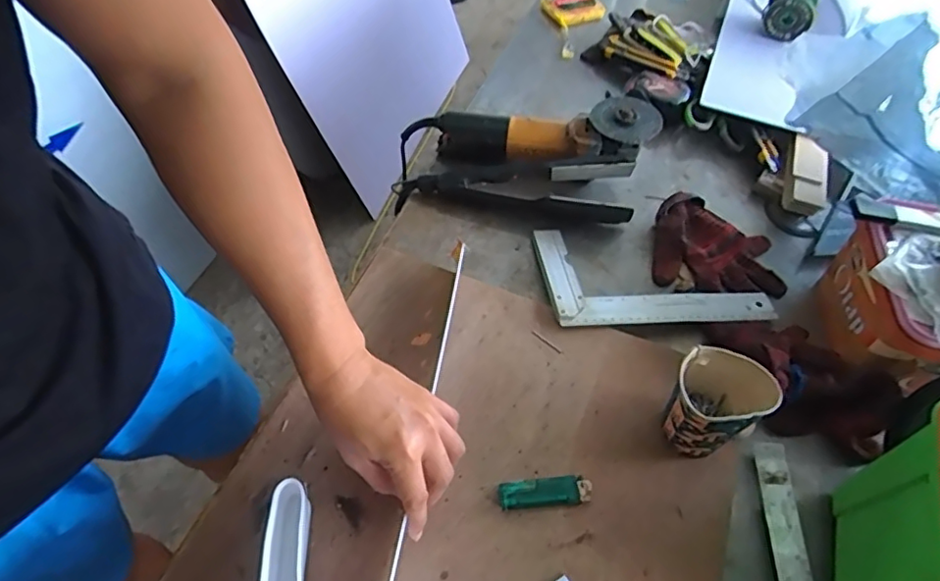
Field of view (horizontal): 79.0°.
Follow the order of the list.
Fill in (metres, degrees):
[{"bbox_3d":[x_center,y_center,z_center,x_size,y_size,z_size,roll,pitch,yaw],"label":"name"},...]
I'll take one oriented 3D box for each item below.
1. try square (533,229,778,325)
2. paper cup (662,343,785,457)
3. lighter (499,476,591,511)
[{"bbox_3d":[0.213,-0.021,0.664,0.255,0.017,0.141,-4,54,-4],"label":"try square"},{"bbox_3d":[0.213,0.106,0.515,0.075,0.095,0.076,1,54,-2],"label":"paper cup"},{"bbox_3d":[0.065,0.177,0.504,0.078,0.013,0.023,-3,54,-3],"label":"lighter"}]

